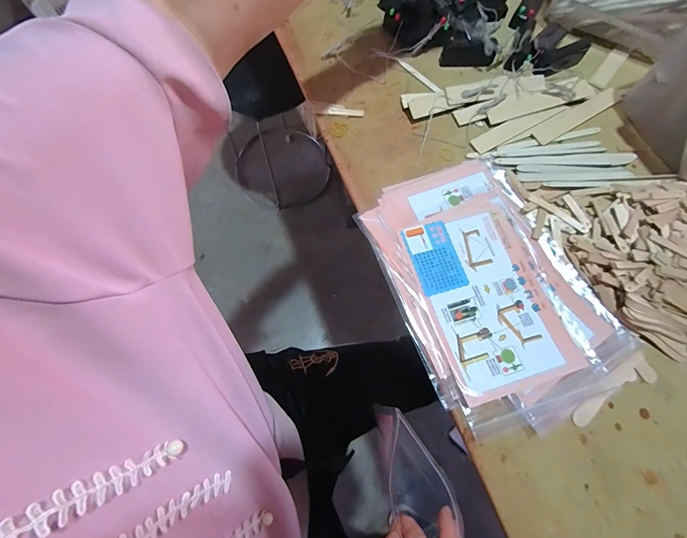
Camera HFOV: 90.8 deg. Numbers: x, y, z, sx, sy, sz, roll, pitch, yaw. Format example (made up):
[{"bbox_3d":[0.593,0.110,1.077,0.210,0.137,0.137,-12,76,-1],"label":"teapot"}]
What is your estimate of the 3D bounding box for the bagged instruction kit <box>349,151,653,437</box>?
[{"bbox_3d":[0.164,0.013,0.393,0.213,0.027,0.300,-25,75,-10],"label":"bagged instruction kit"}]

